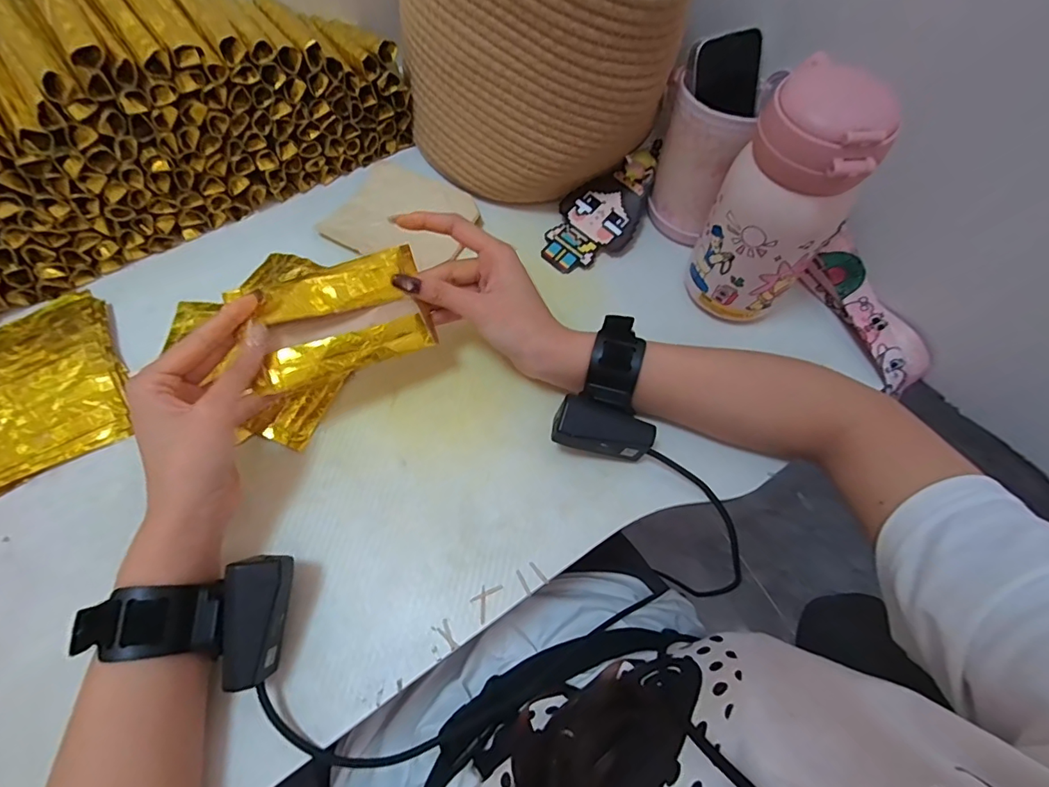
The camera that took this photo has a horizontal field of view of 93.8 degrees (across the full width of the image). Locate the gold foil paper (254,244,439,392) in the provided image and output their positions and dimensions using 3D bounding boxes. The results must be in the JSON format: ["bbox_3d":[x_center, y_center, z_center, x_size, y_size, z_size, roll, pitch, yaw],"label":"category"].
[{"bbox_3d":[-0.123,-0.053,0.339,0.110,0.013,0.071,-19,102,-19],"label":"gold foil paper"}]

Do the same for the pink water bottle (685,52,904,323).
[{"bbox_3d":[0.182,-0.133,0.353,0.083,0.165,0.071,37,68,15],"label":"pink water bottle"}]

